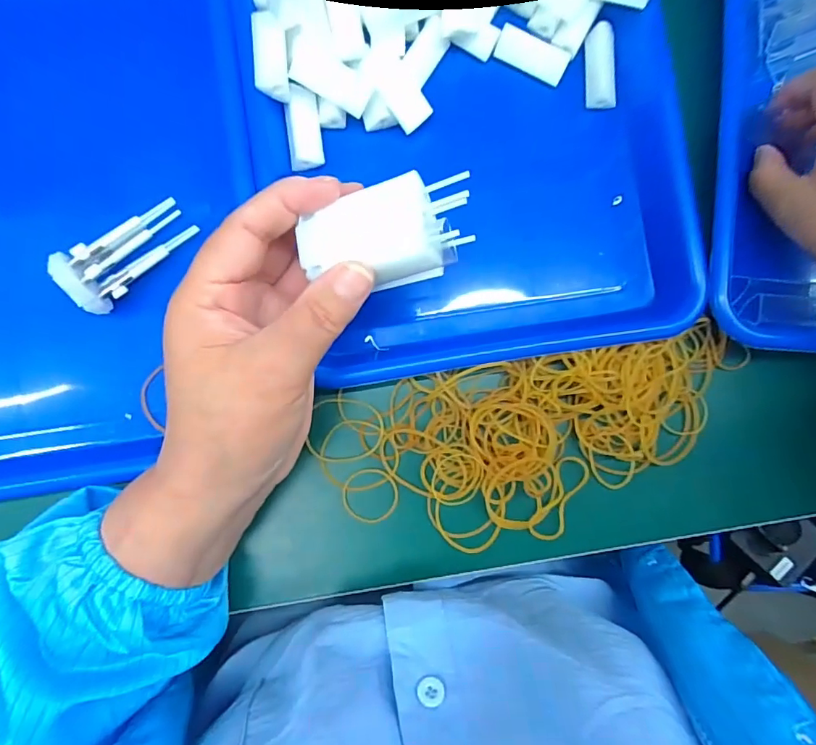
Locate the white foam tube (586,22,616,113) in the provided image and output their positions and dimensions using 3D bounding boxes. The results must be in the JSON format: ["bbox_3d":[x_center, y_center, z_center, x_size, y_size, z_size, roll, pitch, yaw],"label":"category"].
[{"bbox_3d":[0.121,-0.189,0.298,0.017,0.013,0.048,-2,85,-3],"label":"white foam tube"}]

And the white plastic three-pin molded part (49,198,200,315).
[{"bbox_3d":[-0.156,-0.067,0.265,0.072,0.023,0.030,-40,88,-5],"label":"white plastic three-pin molded part"}]

